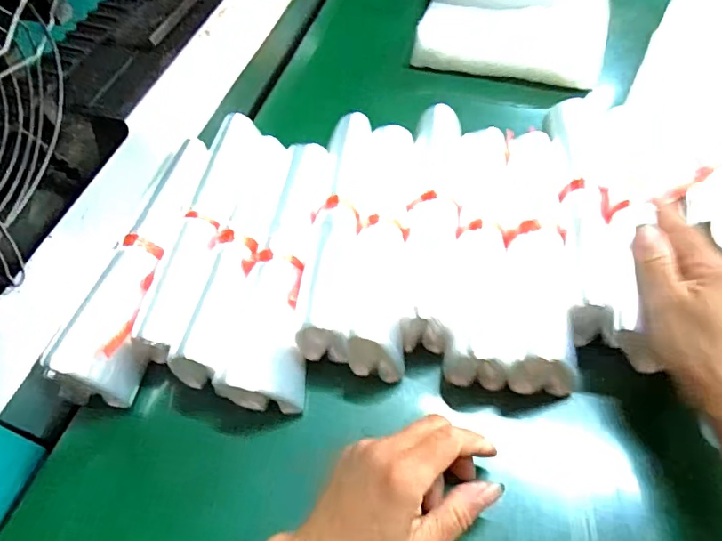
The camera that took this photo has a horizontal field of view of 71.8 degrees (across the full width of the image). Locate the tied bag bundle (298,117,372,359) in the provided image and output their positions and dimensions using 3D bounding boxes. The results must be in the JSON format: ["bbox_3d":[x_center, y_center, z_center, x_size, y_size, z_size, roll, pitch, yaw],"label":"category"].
[{"bbox_3d":[-0.016,-0.032,0.396,0.036,0.054,0.205,2,56,6],"label":"tied bag bundle"}]

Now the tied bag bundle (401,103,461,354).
[{"bbox_3d":[0.058,-0.040,0.403,0.044,0.048,0.218,5,57,8],"label":"tied bag bundle"}]

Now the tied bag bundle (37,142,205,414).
[{"bbox_3d":[-0.162,-0.002,0.385,0.042,0.063,0.212,10,58,11],"label":"tied bag bundle"}]

